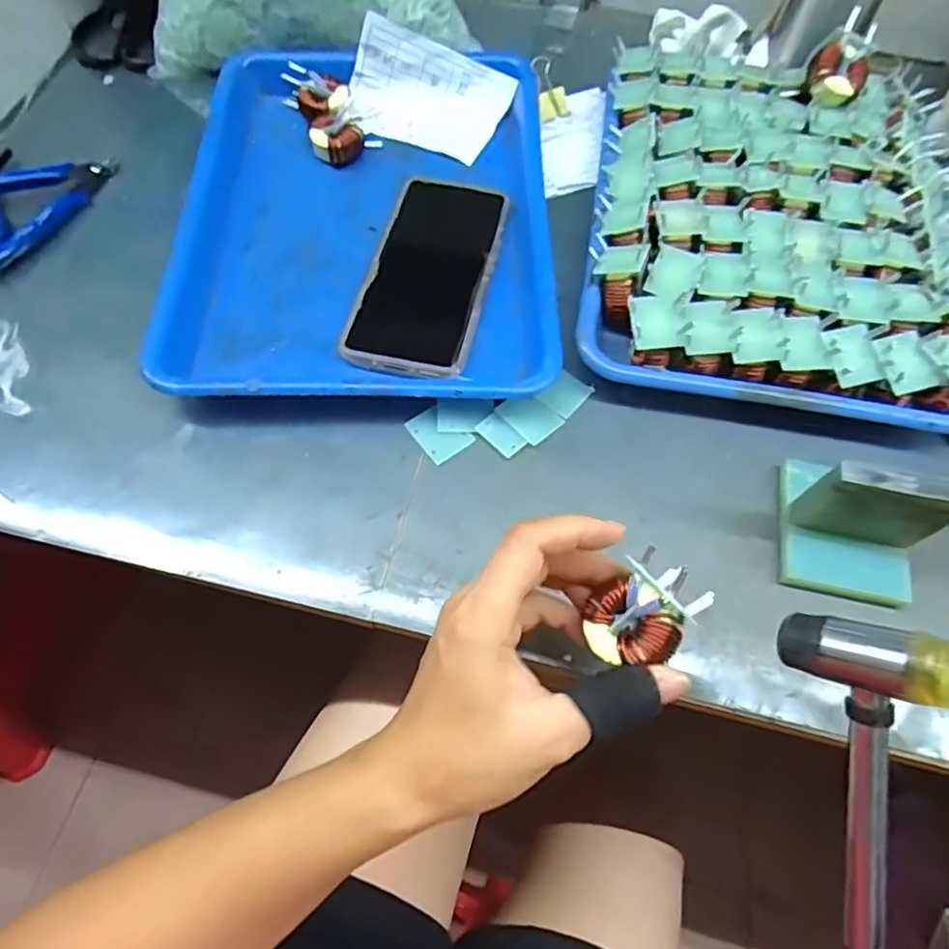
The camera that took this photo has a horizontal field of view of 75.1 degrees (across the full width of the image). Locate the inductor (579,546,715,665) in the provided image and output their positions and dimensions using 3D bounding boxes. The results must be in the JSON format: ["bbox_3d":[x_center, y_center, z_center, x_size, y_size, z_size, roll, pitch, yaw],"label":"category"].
[{"bbox_3d":[0.070,0.058,0.257,0.044,0.029,0.037,-38,71,-16],"label":"inductor"}]

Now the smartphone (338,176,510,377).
[{"bbox_3d":[-0.030,-0.138,0.420,0.080,0.011,0.169,12,66,5],"label":"smartphone"}]

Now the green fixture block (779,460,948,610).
[{"bbox_3d":[0.206,0.021,0.321,0.067,0.066,0.071,10,66,4],"label":"green fixture block"}]

